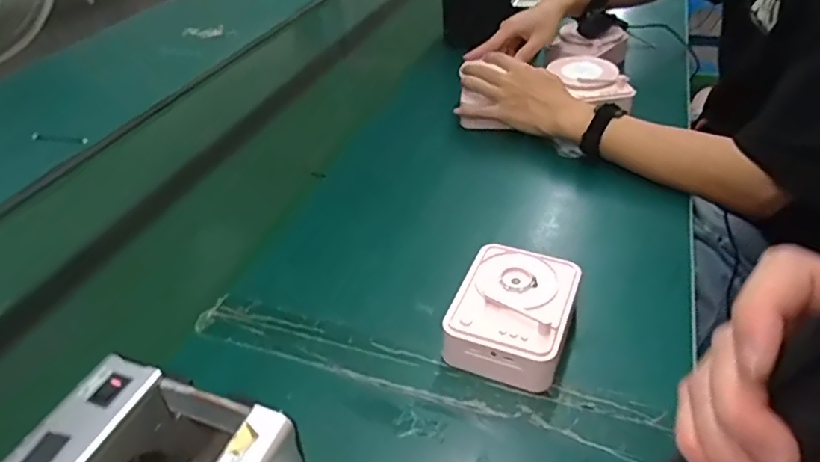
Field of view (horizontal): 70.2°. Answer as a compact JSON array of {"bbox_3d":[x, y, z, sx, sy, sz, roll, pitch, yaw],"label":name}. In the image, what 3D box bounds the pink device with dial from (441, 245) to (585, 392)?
[{"bbox_3d":[0.093,0.072,0.526,0.097,0.048,0.129,11,40,21],"label":"pink device with dial"}]

